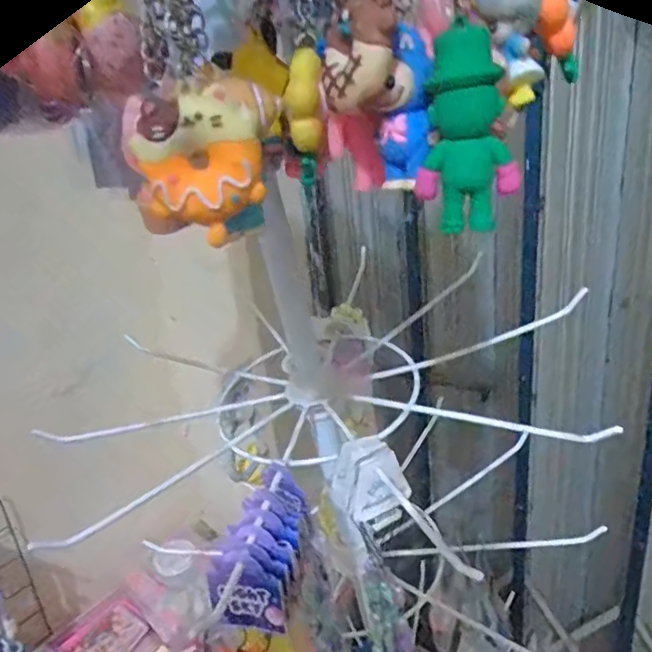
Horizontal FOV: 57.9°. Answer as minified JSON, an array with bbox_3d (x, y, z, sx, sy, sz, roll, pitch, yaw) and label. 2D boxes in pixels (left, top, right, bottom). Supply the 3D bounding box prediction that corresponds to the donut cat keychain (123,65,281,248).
[{"bbox_3d":[-0.036,-0.049,0.176,0.042,0.043,0.025,-6,23,2],"label":"donut cat keychain"}]

